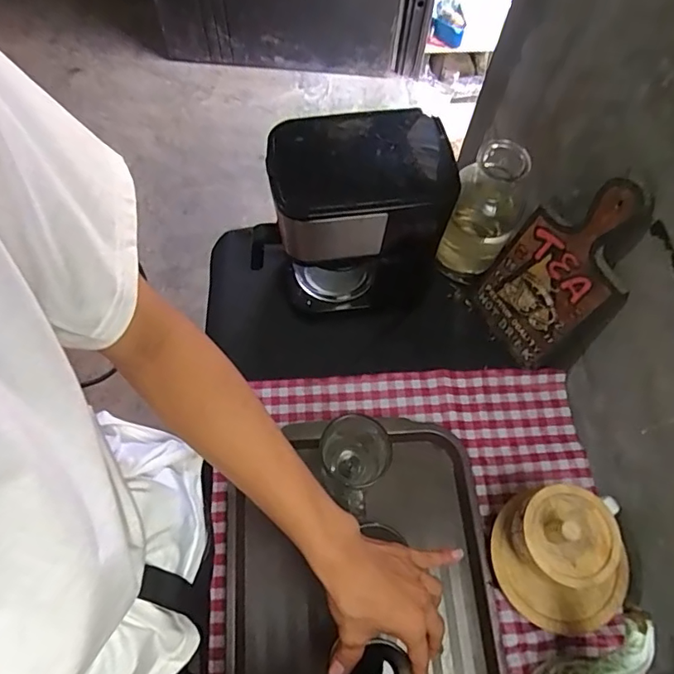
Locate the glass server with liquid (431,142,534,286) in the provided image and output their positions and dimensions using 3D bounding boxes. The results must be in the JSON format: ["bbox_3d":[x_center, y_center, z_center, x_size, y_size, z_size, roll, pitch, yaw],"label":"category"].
[{"bbox_3d":[0.197,-0.162,0.698,0.083,0.189,0.091,25,67,9],"label":"glass server with liquid"}]

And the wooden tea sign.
[{"bbox_3d":[0.260,-0.075,0.616,0.013,0.262,0.127,-23,68,-26],"label":"wooden tea sign"}]

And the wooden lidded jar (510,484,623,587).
[{"bbox_3d":[0.243,0.213,0.558,0.110,0.111,0.093,-3,66,-3],"label":"wooden lidded jar"}]

